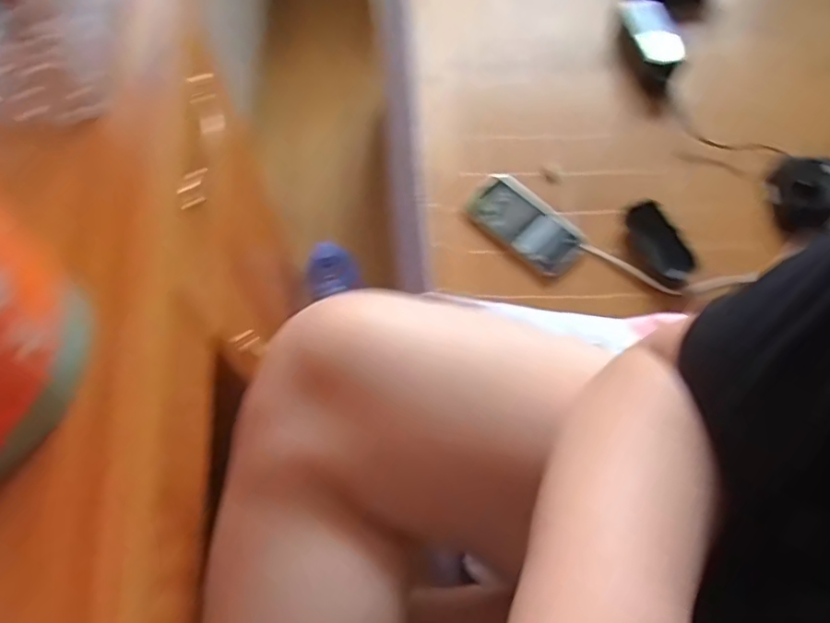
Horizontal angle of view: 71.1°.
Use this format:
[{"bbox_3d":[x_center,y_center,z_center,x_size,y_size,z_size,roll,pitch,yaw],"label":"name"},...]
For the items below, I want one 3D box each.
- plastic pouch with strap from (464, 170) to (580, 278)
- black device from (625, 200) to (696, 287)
[{"bbox_3d":[0.140,-0.115,0.735,0.152,0.013,0.081,39,70,18],"label":"plastic pouch with strap"},{"bbox_3d":[0.304,-0.085,0.718,0.055,0.019,0.111,-24,66,-11],"label":"black device"}]

